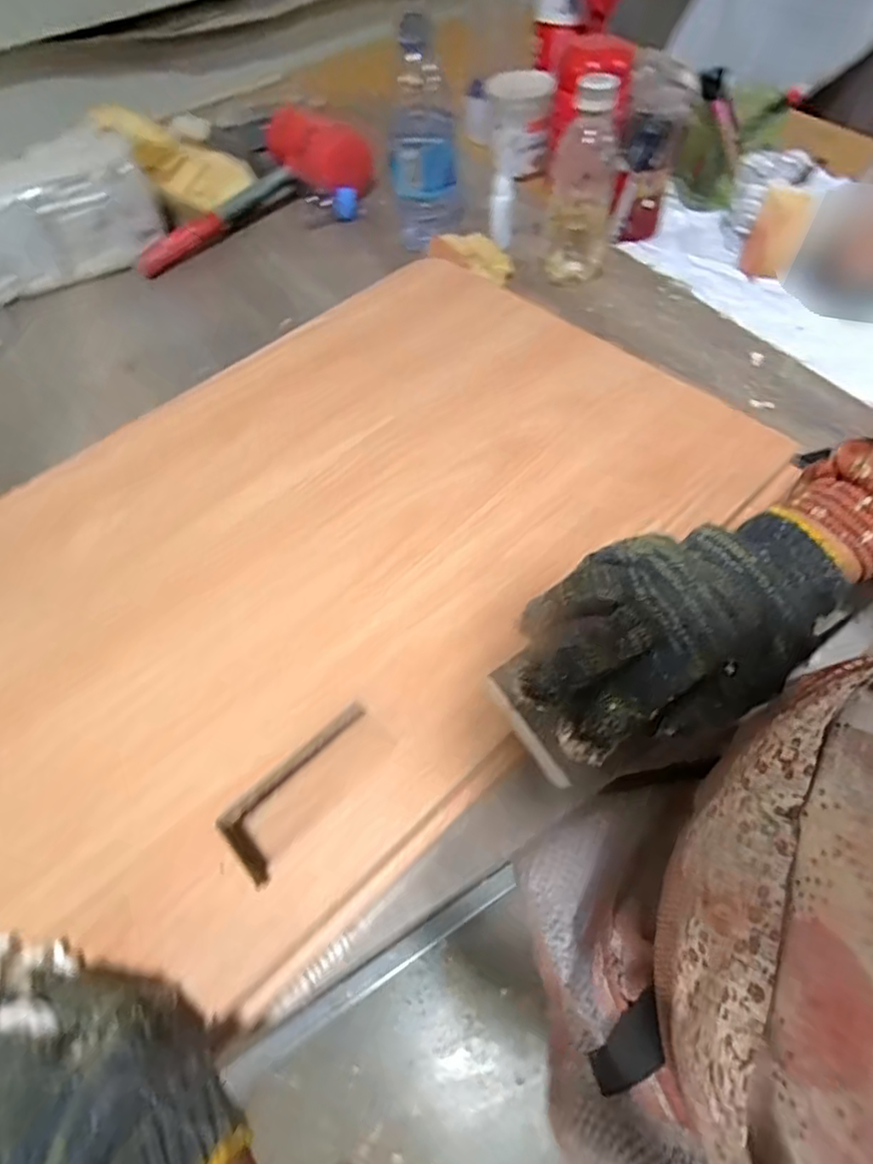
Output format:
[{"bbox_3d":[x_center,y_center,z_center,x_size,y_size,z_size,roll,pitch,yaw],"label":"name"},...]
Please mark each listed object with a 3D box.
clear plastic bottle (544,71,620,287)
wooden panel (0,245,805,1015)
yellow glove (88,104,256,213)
[{"bbox_3d":[0.141,-0.372,0.557,0.060,0.167,0.050,11,60,13],"label":"clear plastic bottle"},{"bbox_3d":[-0.083,-0.039,0.403,0.555,0.016,0.380,-39,64,-19],"label":"wooden panel"},{"bbox_3d":[-0.320,-0.505,0.704,0.203,0.052,0.072,29,59,1],"label":"yellow glove"}]

